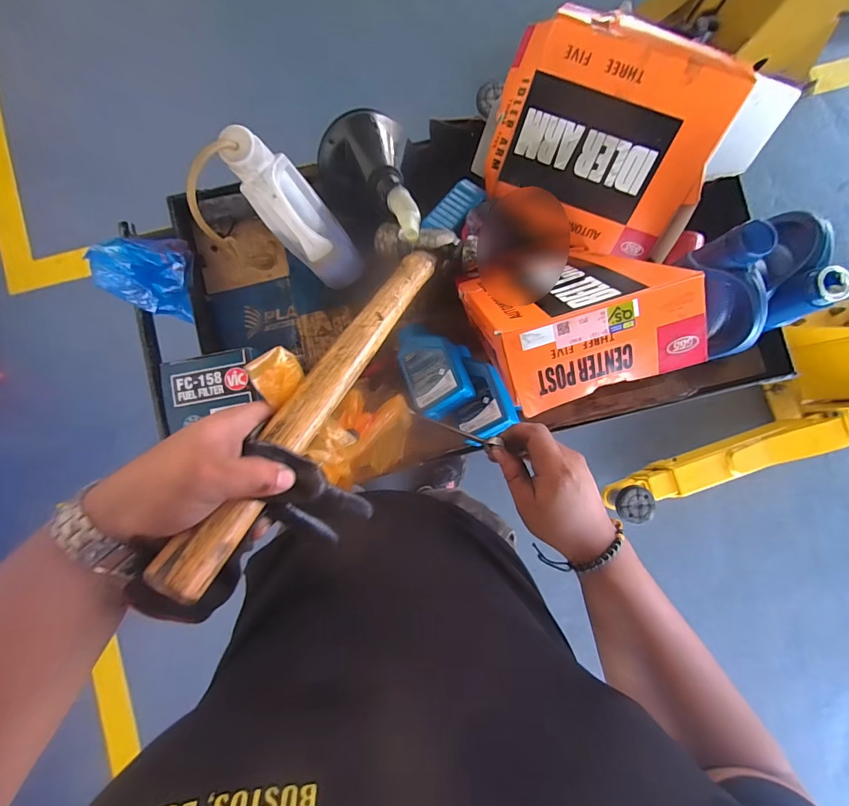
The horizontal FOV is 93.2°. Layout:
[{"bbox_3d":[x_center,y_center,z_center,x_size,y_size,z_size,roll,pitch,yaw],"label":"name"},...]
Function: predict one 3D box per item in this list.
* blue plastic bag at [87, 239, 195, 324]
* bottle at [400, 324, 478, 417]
[{"bbox_3d":[-0.372,-0.180,0.550,0.080,0.107,0.101,19,88,1],"label":"blue plastic bag"},{"bbox_3d":[0.011,-0.049,0.542,0.078,0.043,0.138,-29,60,22],"label":"bottle"}]

